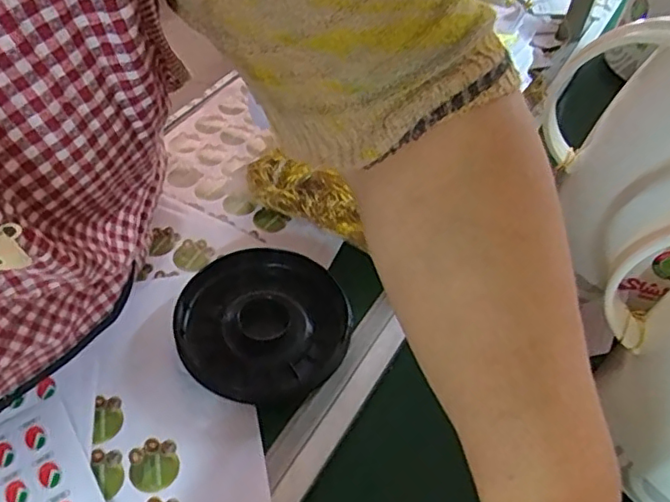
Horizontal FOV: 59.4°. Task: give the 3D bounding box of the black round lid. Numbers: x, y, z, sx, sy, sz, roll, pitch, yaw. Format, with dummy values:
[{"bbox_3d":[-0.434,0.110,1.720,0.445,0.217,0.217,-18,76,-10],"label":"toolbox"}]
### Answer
[{"bbox_3d":[-0.059,0.060,0.484,0.138,0.026,0.126,2,50,-2],"label":"black round lid"}]

